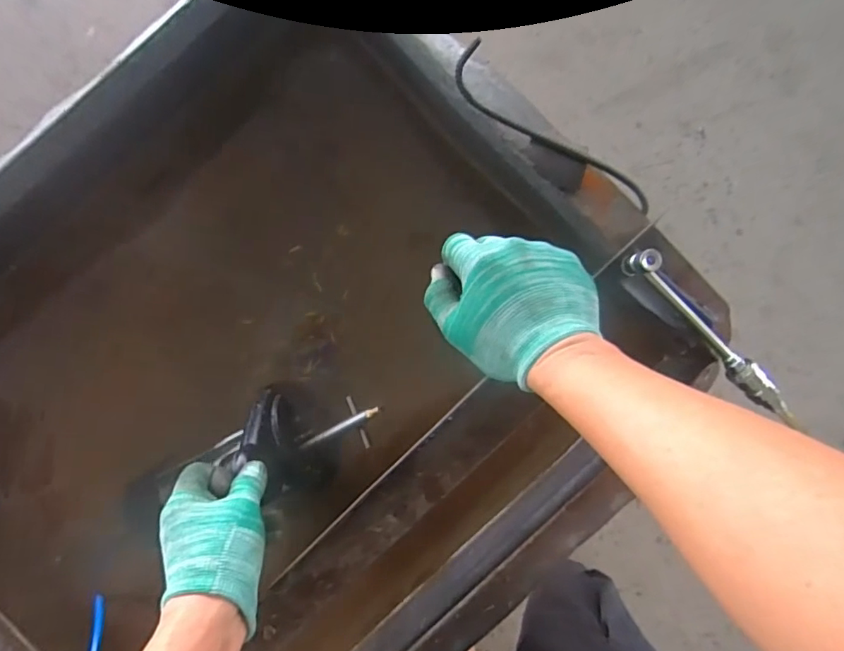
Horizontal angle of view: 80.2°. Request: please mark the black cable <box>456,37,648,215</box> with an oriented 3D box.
[{"bbox_3d":[0.110,-0.154,0.411,0.194,0.048,0.029,37,89,3],"label":"black cable"}]

